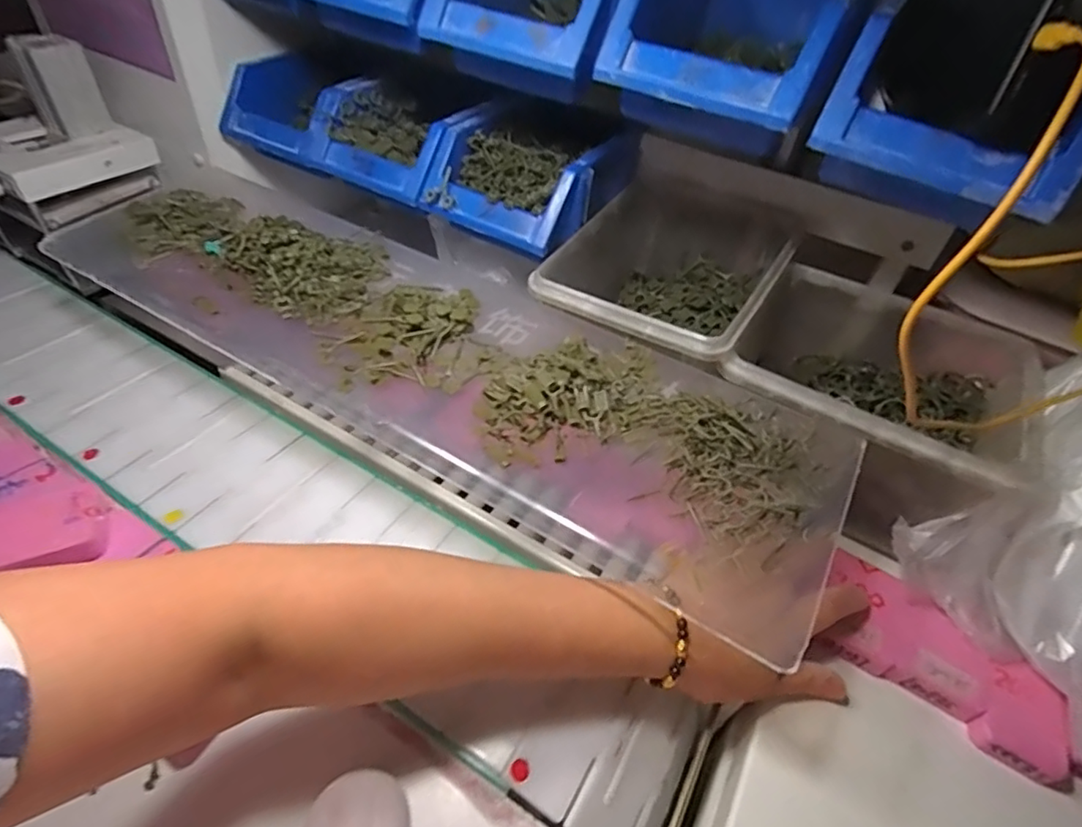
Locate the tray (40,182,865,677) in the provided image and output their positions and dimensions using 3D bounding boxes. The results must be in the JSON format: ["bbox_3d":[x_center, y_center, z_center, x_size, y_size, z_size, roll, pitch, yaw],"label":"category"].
[{"bbox_3d":[-0.091,-0.057,0.410,0.591,0.044,0.174,25,47,17],"label":"tray"}]

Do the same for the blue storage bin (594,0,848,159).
[{"bbox_3d":[0.127,-0.245,0.384,0.120,0.082,0.194,23,46,15],"label":"blue storage bin"}]

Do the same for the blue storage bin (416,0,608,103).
[{"bbox_3d":[-0.003,-0.302,0.421,0.128,0.075,0.198,15,45,8],"label":"blue storage bin"}]

